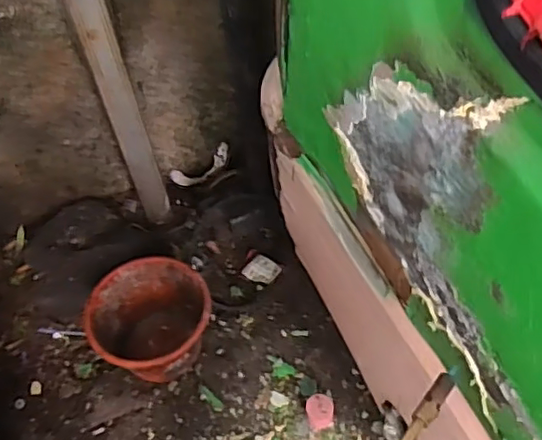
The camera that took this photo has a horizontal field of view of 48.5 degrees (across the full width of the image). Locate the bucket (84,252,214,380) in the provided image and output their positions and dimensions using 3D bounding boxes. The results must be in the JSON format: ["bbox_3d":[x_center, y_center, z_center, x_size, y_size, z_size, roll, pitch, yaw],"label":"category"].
[{"bbox_3d":[-0.283,0.243,1.445,0.275,0.218,0.267,-2,55,3],"label":"bucket"}]

